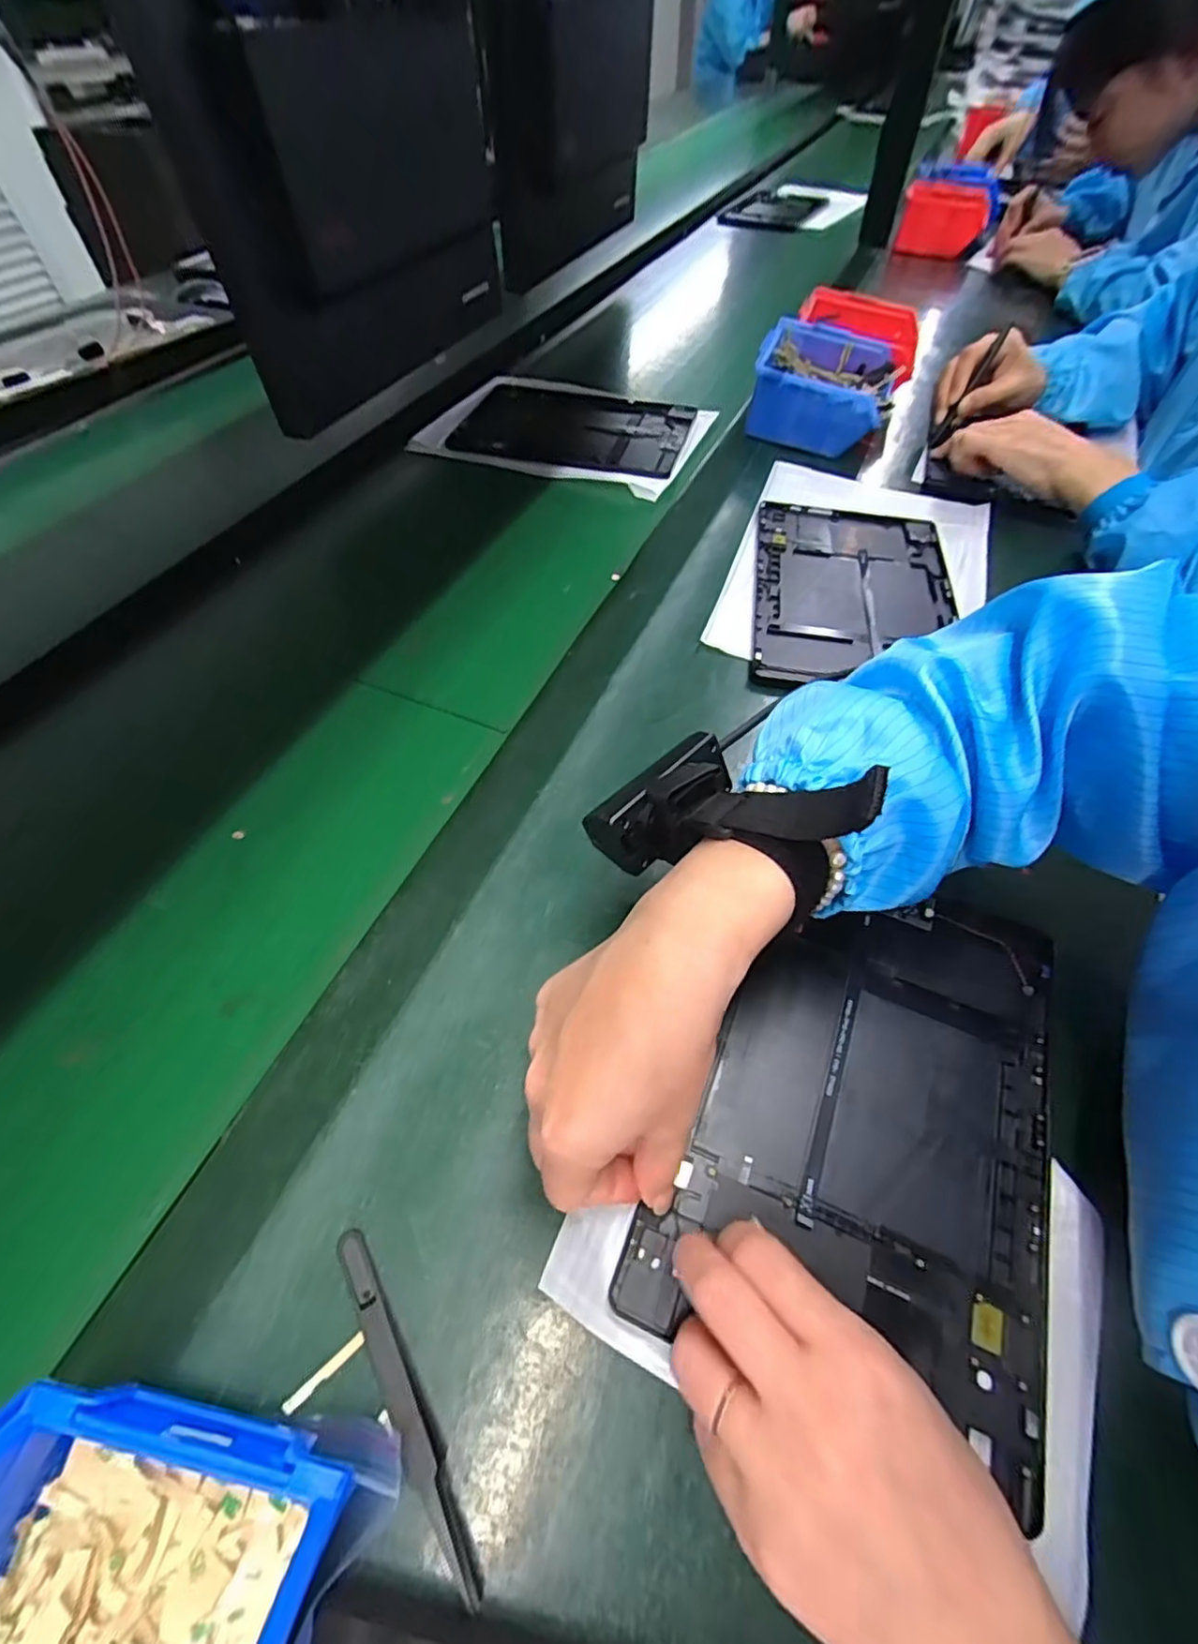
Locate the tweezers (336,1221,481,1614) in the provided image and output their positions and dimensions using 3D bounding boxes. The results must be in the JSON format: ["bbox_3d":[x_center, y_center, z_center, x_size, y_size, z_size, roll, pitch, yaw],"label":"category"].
[{"bbox_3d":[-0.070,0.202,0.222,0.011,0.014,0.112,-30,60,-18],"label":"tweezers"}]

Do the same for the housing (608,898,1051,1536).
[{"bbox_3d":[0.123,0.124,0.285,0.151,0.009,0.223,20,58,14],"label":"housing"}]

